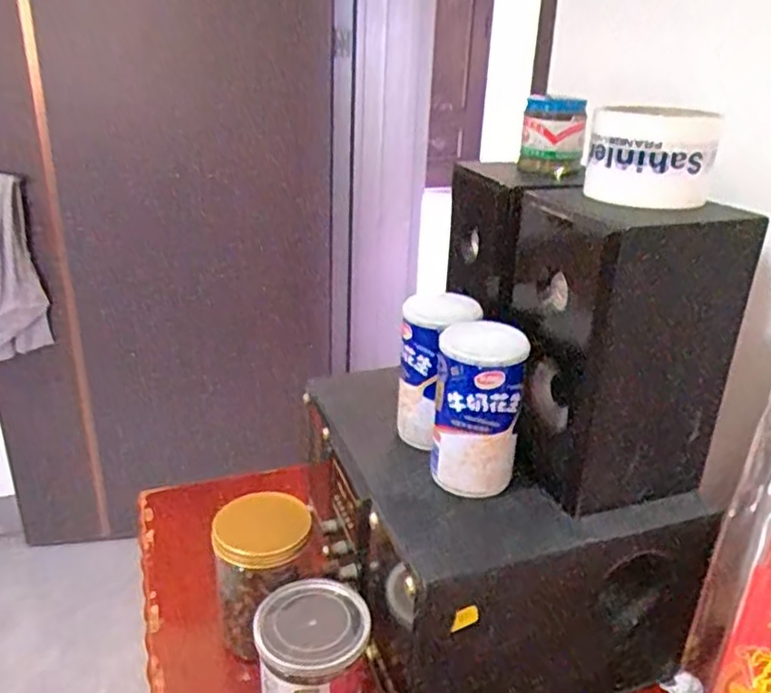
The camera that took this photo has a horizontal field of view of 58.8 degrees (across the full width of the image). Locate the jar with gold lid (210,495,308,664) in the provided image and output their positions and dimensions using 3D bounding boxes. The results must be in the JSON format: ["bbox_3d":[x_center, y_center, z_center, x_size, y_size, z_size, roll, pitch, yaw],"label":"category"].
[{"bbox_3d":[-0.104,0.197,0.585,0.080,0.123,0.075,23,31,38],"label":"jar with gold lid"}]

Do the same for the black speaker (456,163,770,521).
[{"bbox_3d":[0.156,-0.027,0.586,0.124,0.212,0.239,-6,25,-18],"label":"black speaker"}]

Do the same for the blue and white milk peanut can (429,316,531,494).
[{"bbox_3d":[0.071,0.048,0.530,0.067,0.119,0.065,3,24,2],"label":"blue and white milk peanut can"}]

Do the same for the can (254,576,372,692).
[{"bbox_3d":[-0.057,0.246,0.535,0.088,0.086,0.087,4,24,3],"label":"can"}]

